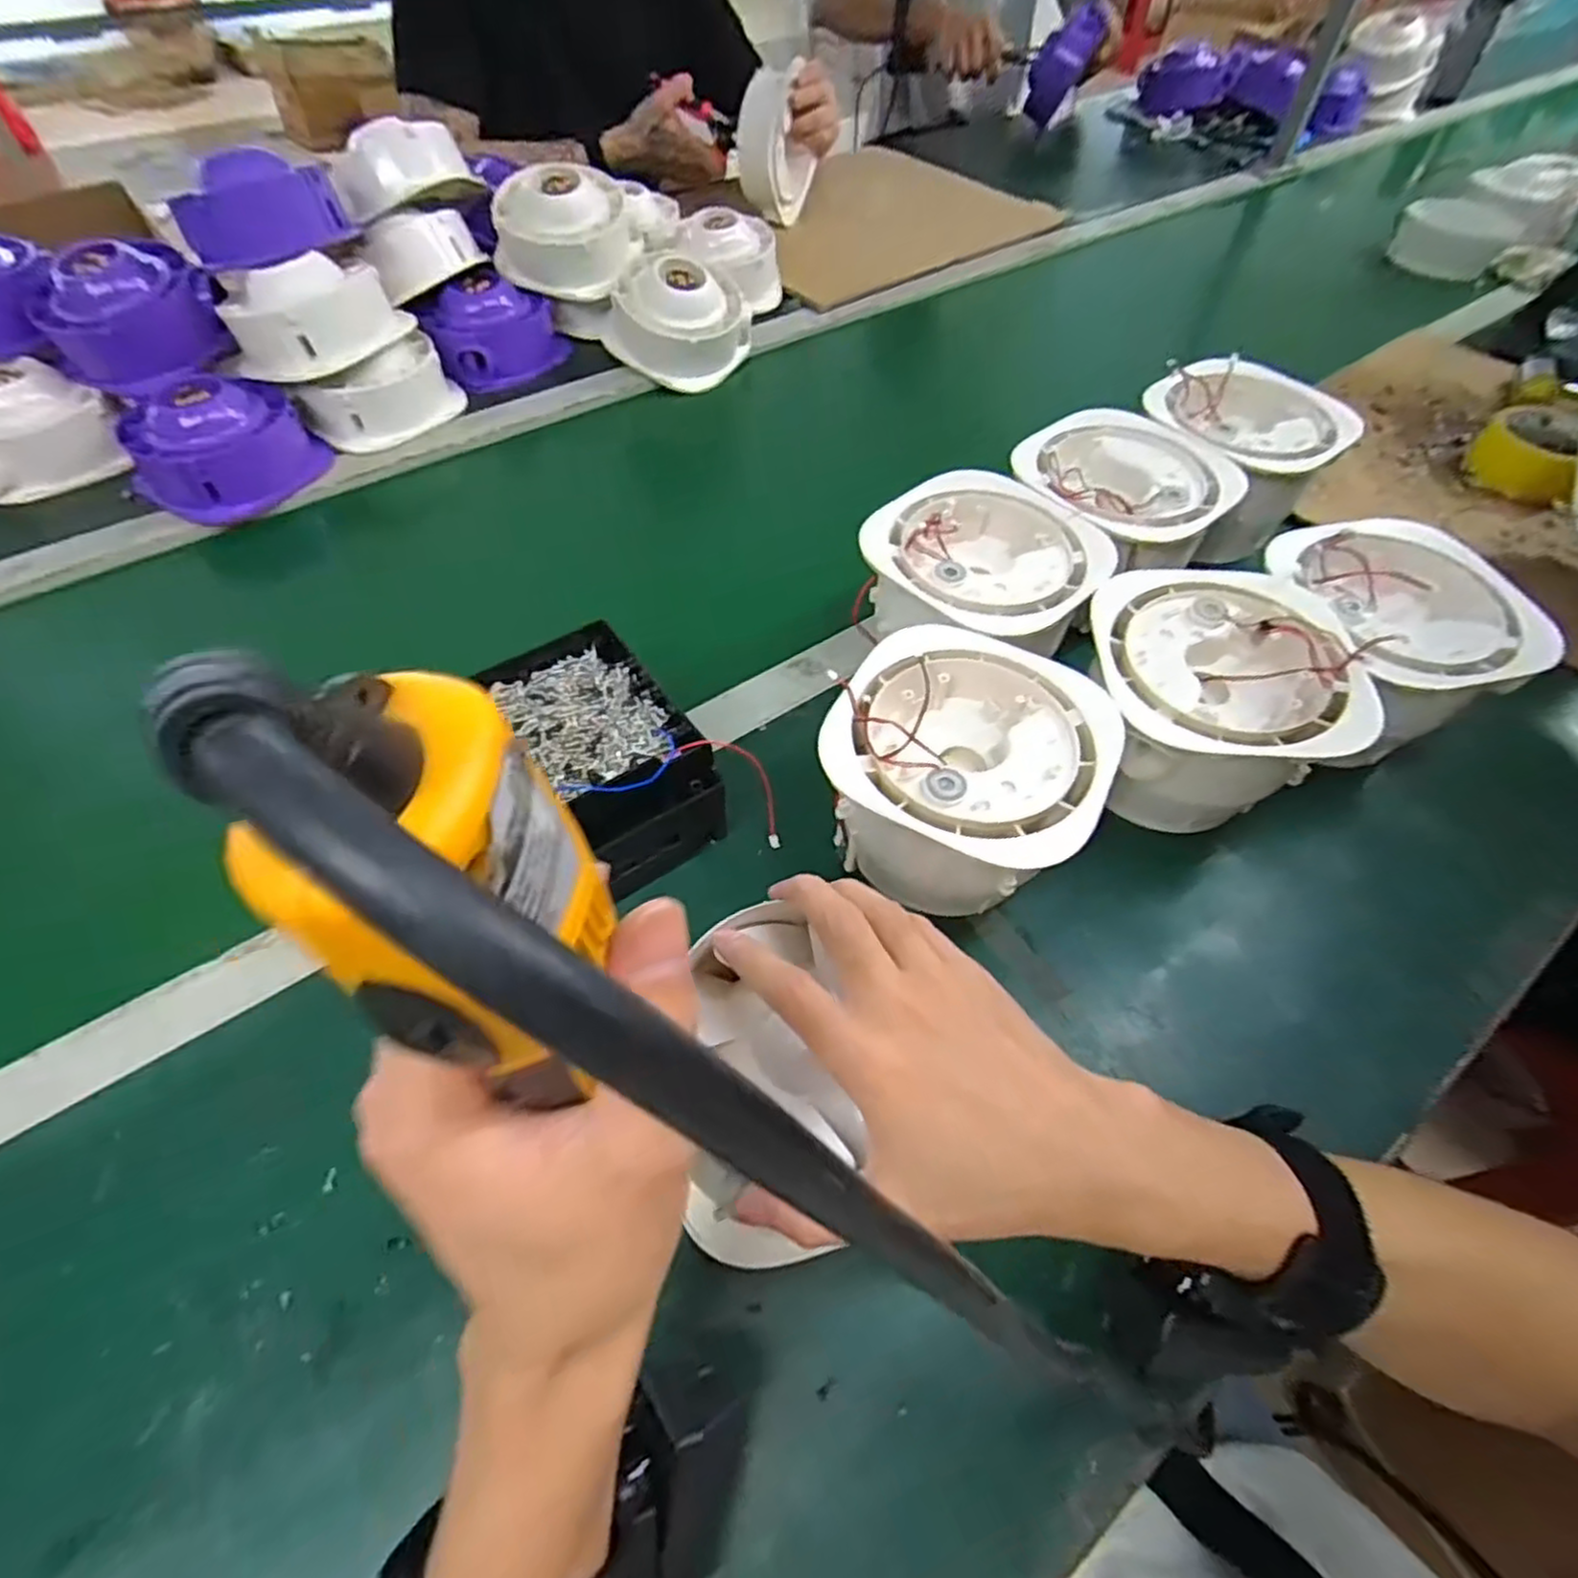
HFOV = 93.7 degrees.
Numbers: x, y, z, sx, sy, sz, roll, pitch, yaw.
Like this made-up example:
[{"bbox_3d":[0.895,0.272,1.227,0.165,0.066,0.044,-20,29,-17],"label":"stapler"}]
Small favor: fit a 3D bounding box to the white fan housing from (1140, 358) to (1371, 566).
[{"bbox_3d":[0.354,-0.262,0.586,0.121,0.086,0.135,-16,57,-12],"label":"white fan housing"}]

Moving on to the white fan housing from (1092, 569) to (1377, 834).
[{"bbox_3d":[0.243,-0.050,0.449,0.134,0.104,0.146,2,58,-3],"label":"white fan housing"}]

